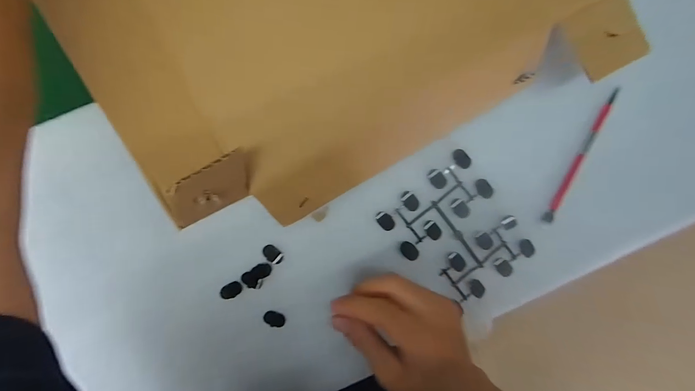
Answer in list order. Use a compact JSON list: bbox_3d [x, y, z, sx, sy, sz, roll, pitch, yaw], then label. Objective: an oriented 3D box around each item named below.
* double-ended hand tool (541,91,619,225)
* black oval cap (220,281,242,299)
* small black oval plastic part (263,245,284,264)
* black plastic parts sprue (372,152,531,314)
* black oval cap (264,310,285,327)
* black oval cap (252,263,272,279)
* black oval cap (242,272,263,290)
[{"bbox_3d":[0.218,-0.036,0.288,0.010,0.010,0.135,26,90,-5],"label":"double-ended hand tool"},{"bbox_3d":[-0.103,0.085,0.275,0.017,0.004,0.012,-32,94,-3],"label":"black oval cap"},{"bbox_3d":[-0.067,0.053,0.278,0.012,0.005,0.019,-45,94,-2],"label":"small black oval plastic part"},{"bbox_3d":[0.102,0.035,0.282,0.096,0.006,0.118,-40,94,-2],"label":"black plastic parts sprue"},{"bbox_3d":[-0.066,0.113,0.282,0.019,0.004,0.012,20,90,-5],"label":"black oval cap"},{"bbox_3d":[-0.077,0.067,0.276,0.017,0.004,0.012,-25,94,-3],"label":"black oval cap"},{"bbox_3d":[-0.085,0.076,0.275,0.019,0.004,0.011,27,90,-5],"label":"black oval cap"}]

